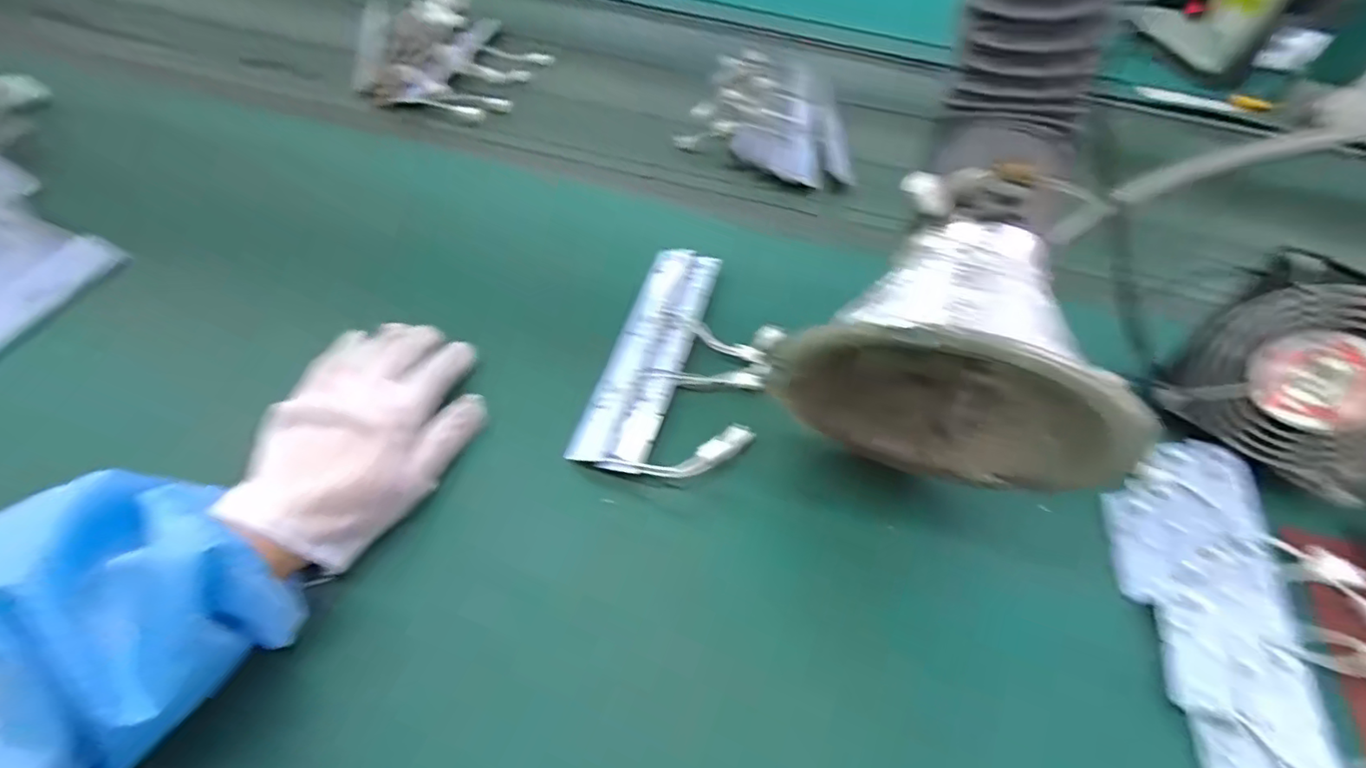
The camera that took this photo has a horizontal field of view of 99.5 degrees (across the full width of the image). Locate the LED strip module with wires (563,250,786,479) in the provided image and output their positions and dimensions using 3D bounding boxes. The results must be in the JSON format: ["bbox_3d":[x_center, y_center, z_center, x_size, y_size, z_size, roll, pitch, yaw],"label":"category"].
[{"bbox_3d":[0.006,-0.018,0.406,0.110,0.017,0.192,17,56,5],"label":"LED strip module with wires"}]

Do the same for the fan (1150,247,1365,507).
[{"bbox_3d":[0.400,-0.002,0.364,0.131,0.122,0.034,38,31,24],"label":"fan"}]

